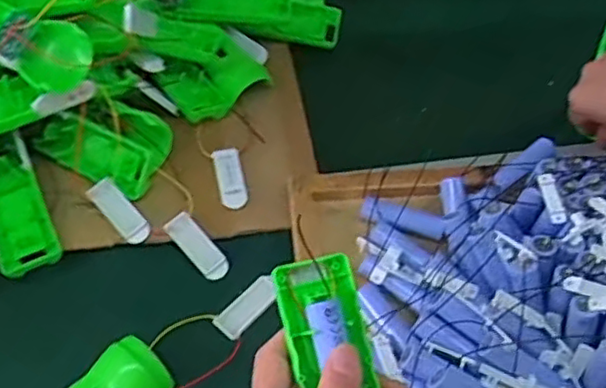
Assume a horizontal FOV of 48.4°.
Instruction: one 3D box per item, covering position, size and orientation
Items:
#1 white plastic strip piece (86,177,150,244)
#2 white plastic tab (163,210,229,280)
[{"bbox_3d":[-0.141,0.013,0.519,0.021,0.011,0.056,-39,82,-26],"label":"white plastic strip piece"},{"bbox_3d":[-0.080,0.040,0.515,0.021,0.005,0.059,-43,79,-5],"label":"white plastic tab"}]

